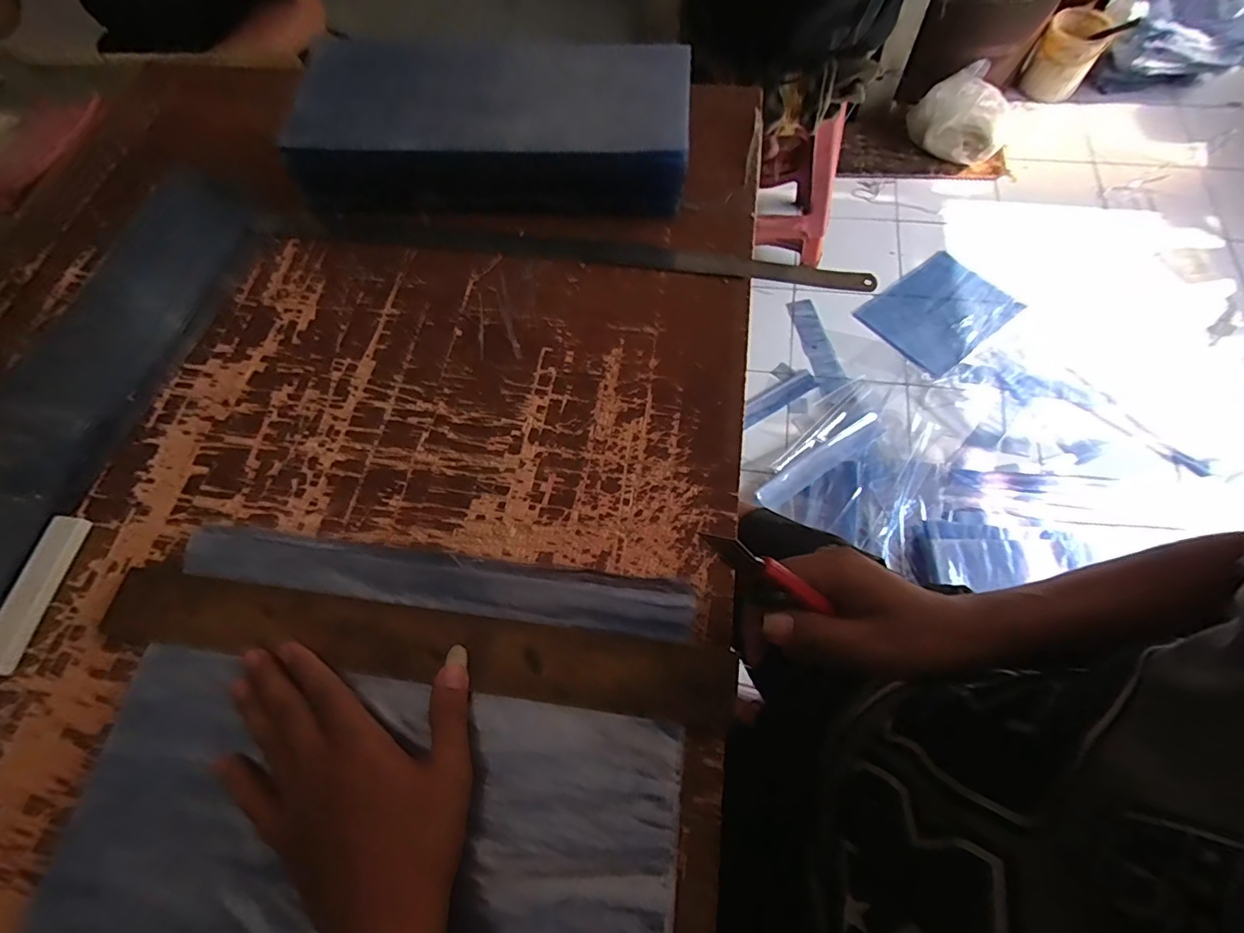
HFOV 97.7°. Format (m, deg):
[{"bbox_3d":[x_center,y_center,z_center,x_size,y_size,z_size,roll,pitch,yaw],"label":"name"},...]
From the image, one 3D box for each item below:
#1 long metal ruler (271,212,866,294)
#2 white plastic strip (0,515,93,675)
[{"bbox_3d":[-0.066,-0.213,0.526,0.593,0.011,0.032,8,65,6],"label":"long metal ruler"},{"bbox_3d":[-0.431,0.091,0.398,0.030,0.004,0.111,11,65,-9],"label":"white plastic strip"}]

